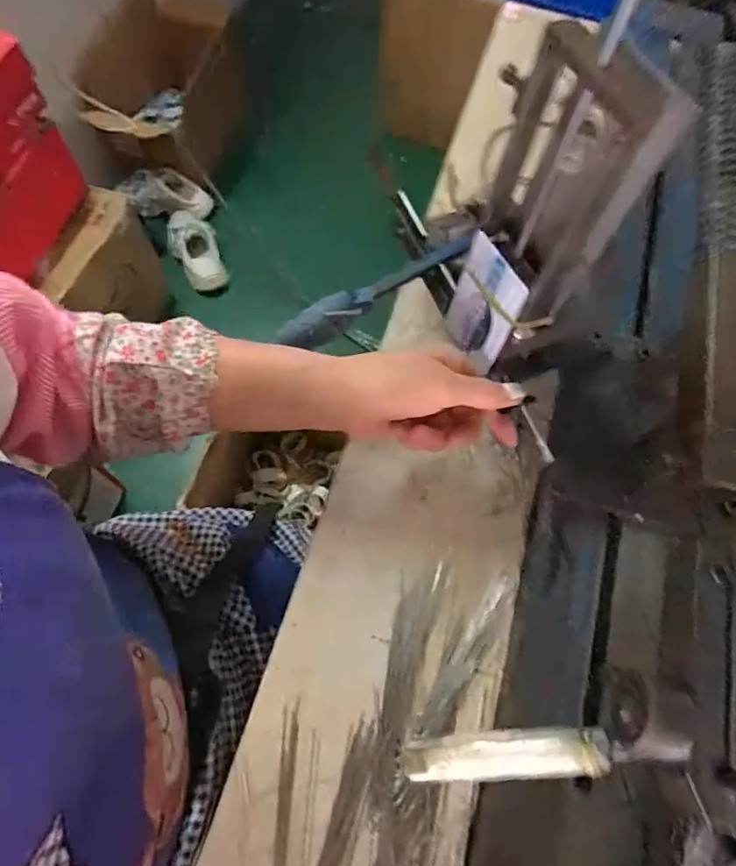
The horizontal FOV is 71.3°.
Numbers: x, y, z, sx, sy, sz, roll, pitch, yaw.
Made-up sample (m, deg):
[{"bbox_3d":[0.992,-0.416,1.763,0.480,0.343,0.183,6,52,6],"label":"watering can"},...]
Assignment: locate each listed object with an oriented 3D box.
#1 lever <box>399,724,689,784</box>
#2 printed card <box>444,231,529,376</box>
[{"bbox_3d":[0.075,0.146,0.233,0.124,0.016,0.019,-15,67,17],"label":"lever"},{"bbox_3d":[0.073,-0.080,0.339,0.006,0.090,0.058,-19,65,-17],"label":"printed card"}]

